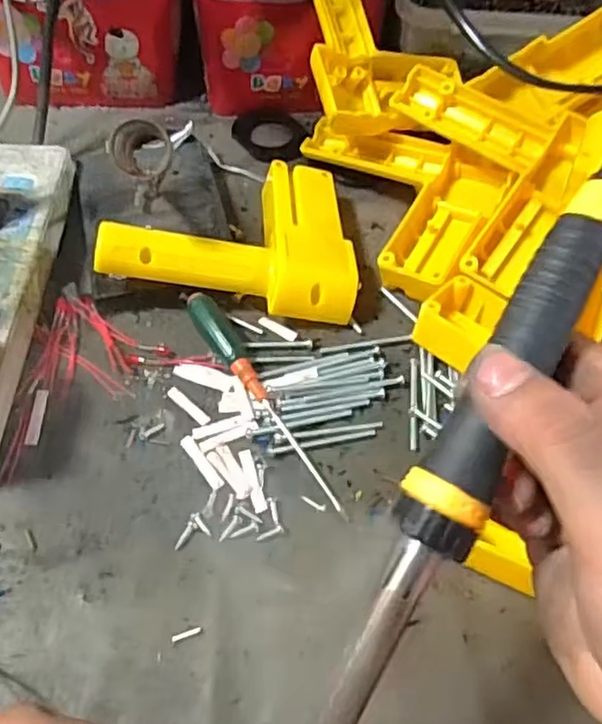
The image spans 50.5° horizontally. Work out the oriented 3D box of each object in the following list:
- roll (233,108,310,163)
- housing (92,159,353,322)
[{"bbox_3d":[-0.024,-0.172,0.479,0.055,0.007,0.058,2,54,-3],"label":"roll"},{"bbox_3d":[-0.036,-0.081,0.387,0.140,0.046,0.113,6,53,-1],"label":"housing"}]

